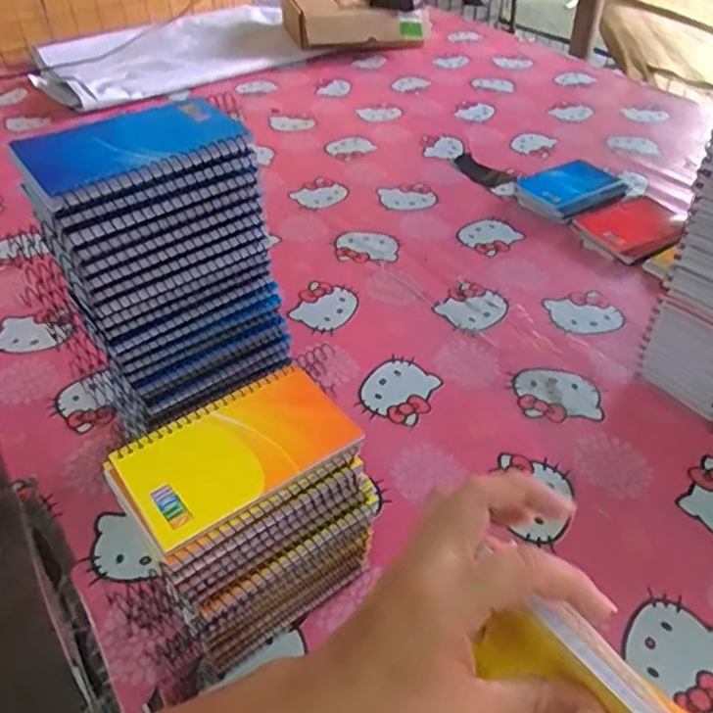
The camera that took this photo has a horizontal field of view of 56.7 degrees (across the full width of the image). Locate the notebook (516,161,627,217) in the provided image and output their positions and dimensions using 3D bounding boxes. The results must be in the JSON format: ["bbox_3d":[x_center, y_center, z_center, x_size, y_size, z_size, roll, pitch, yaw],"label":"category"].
[{"bbox_3d":[0.295,-0.231,0.909,0.140,0.017,0.109,-21,47,-21],"label":"notebook"}]

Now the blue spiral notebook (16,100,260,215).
[{"bbox_3d":[-0.140,-0.133,0.414,0.129,0.013,0.082,-28,49,-27],"label":"blue spiral notebook"}]

